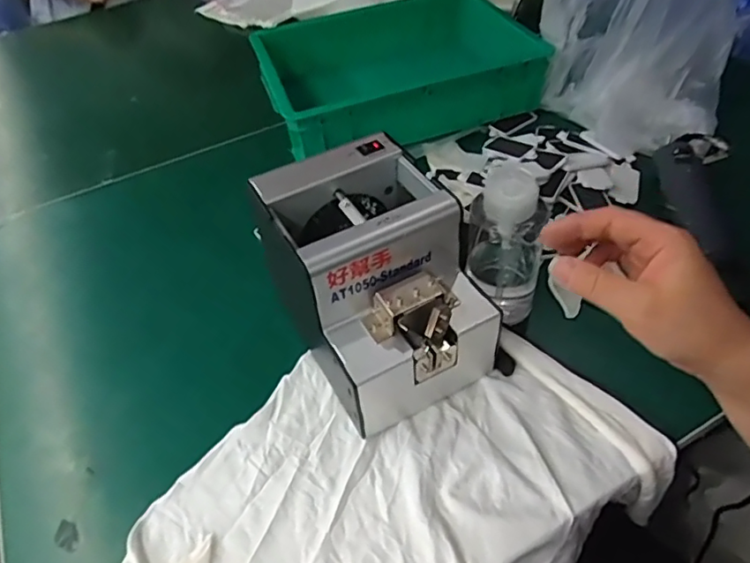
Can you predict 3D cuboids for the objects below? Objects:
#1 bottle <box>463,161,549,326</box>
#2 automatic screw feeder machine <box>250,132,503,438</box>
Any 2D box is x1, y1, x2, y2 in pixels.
[{"bbox_3d":[0.112,-0.036,0.484,0.062,0.124,0.051,12,49,16],"label":"bottle"},{"bbox_3d":[0.000,-0.002,0.461,0.120,0.145,0.172,-24,49,-16],"label":"automatic screw feeder machine"}]

